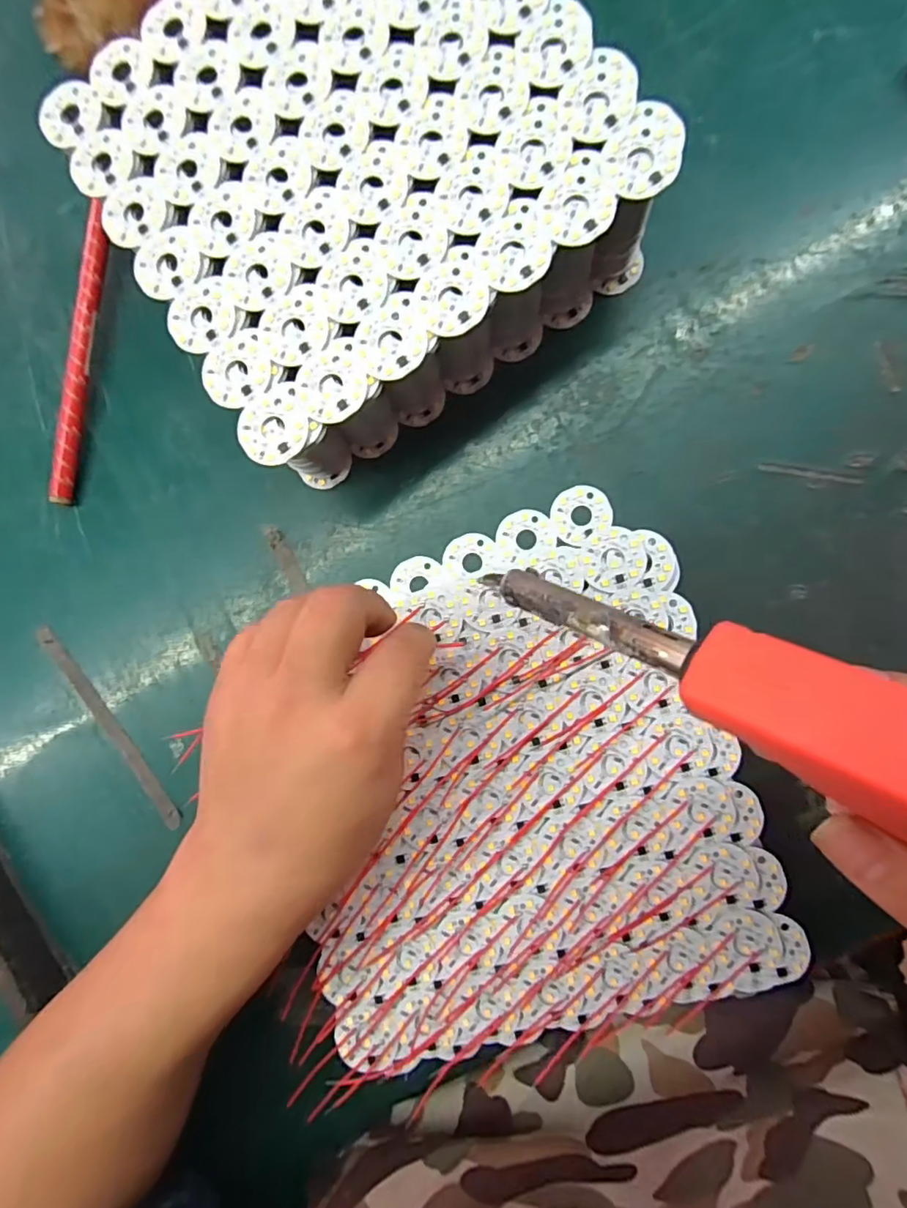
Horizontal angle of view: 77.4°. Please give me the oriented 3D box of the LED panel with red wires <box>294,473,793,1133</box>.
[{"bbox_3d":[0.018,0.086,0.282,0.225,0.022,0.237,-17,85,6],"label":"LED panel with red wires"}]

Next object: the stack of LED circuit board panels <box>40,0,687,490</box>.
[{"bbox_3d":[-0.044,-0.201,0.280,0.212,0.073,0.211,-36,84,5],"label":"stack of LED circuit board panels"}]

